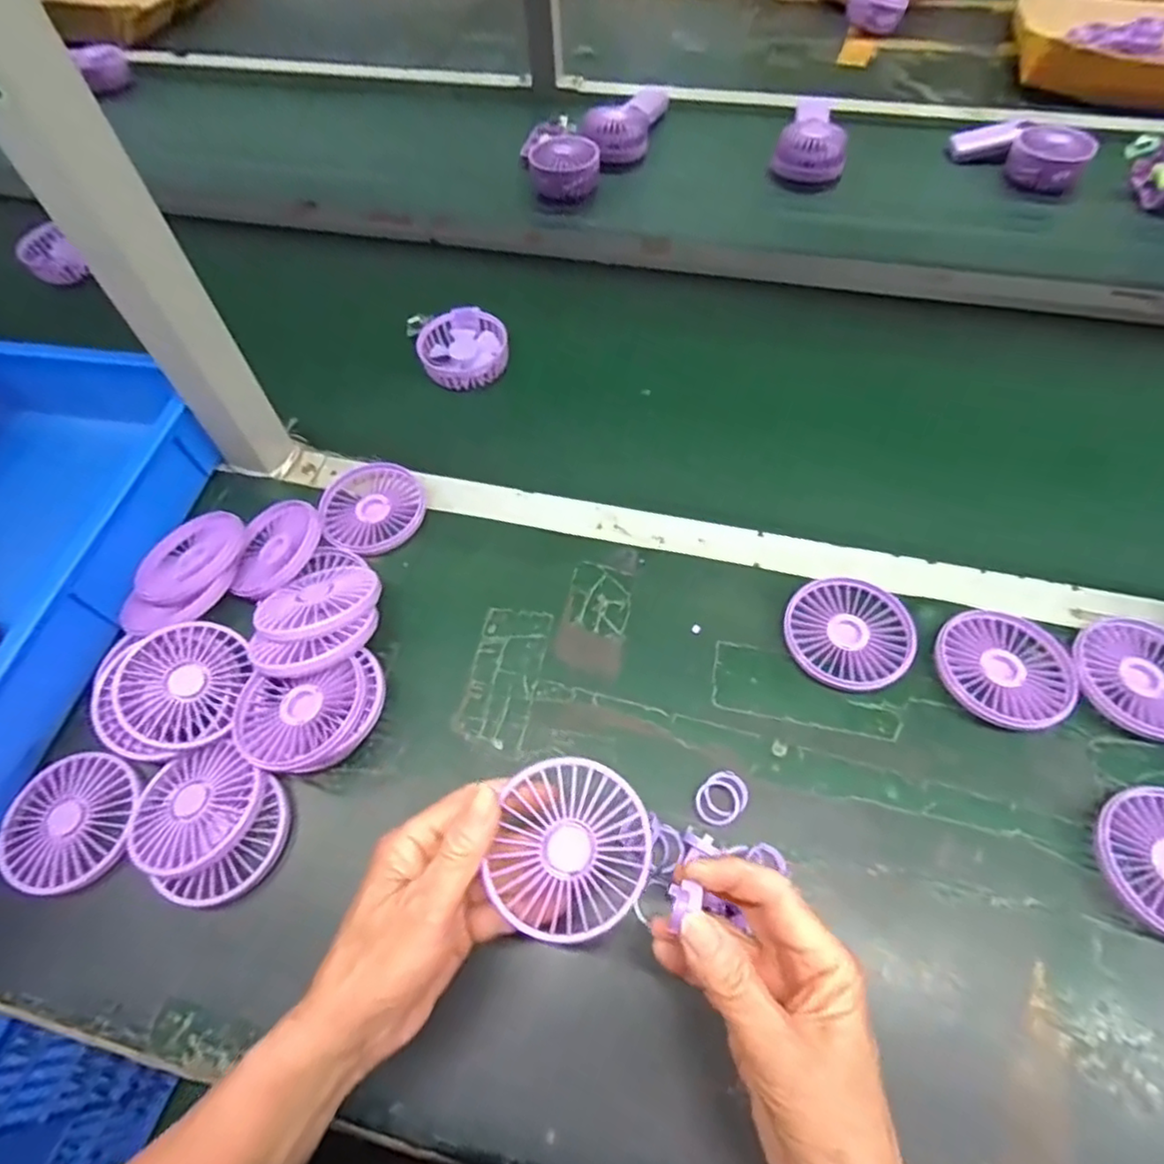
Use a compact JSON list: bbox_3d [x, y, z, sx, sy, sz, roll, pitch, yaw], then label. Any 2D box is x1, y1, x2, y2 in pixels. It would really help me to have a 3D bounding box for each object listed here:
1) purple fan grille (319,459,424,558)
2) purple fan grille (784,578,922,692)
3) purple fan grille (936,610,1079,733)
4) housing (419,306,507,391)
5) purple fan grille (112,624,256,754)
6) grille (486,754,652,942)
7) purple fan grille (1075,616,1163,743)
[{"bbox_3d":[-0.178,-0.065,0.543,0.082,0.015,0.092,-19,61,-9],"label":"purple fan grille"},{"bbox_3d":[0.195,0.038,0.467,0.087,0.014,0.086,-1,59,1],"label":"purple fan grille"},{"bbox_3d":[0.294,0.061,0.446,0.087,0.020,0.086,-1,59,1],"label":"purple fan grille"},{"bbox_3d":[-0.120,-0.240,0.654,0.087,0.029,0.084,-1,59,1],"label":"housing"},{"bbox_3d":[-0.272,0.068,0.434,0.079,0.019,0.082,-1,59,1],"label":"purple fan grille"},{"bbox_3d":[-0.005,0.137,0.326,0.077,0.007,0.085,14,76,-5],"label":"grille"},{"bbox_3d":[0.384,0.064,0.434,0.086,0.012,0.083,-1,59,1],"label":"purple fan grille"}]

